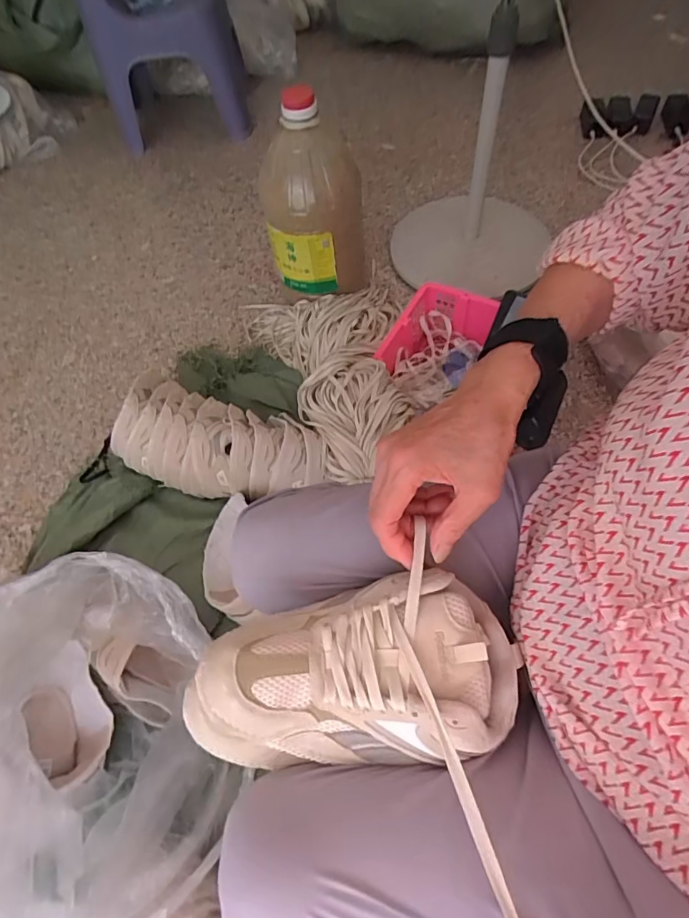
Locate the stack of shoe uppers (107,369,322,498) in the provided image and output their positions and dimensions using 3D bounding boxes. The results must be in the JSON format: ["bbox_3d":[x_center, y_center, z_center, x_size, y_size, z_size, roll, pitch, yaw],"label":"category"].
[{"bbox_3d":[-0.216,-0.035,0.878,0.391,0.105,0.195,19,62,15],"label":"stack of shoe uppers"}]

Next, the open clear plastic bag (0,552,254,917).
[{"bbox_3d":[-0.274,0.302,0.562,0.321,0.262,0.304,27,65,19],"label":"open clear plastic bag"}]

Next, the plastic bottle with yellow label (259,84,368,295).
[{"bbox_3d":[-0.061,-0.538,1.081,0.206,0.429,0.204,-3,59,3],"label":"plastic bottle with yellow label"}]

